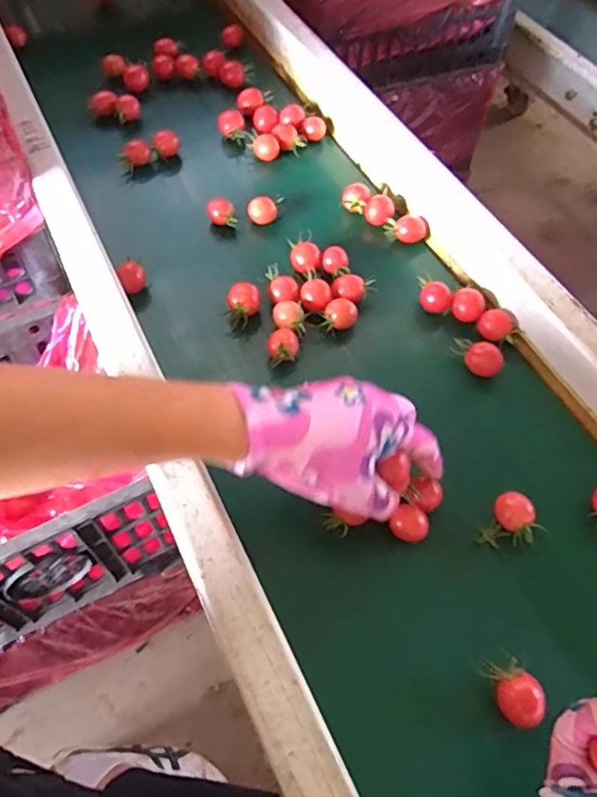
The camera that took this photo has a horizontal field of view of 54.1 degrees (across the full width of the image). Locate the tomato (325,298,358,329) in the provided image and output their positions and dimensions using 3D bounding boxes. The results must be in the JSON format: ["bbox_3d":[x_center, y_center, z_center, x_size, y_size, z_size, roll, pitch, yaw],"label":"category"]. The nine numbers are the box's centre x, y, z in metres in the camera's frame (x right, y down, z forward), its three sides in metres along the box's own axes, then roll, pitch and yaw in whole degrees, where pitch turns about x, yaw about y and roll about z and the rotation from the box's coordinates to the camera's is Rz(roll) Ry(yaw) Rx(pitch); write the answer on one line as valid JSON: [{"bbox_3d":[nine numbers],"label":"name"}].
[{"bbox_3d":[0.039,-0.076,0.525,0.028,0.023,0.029,8,56,4],"label":"tomato"}]

